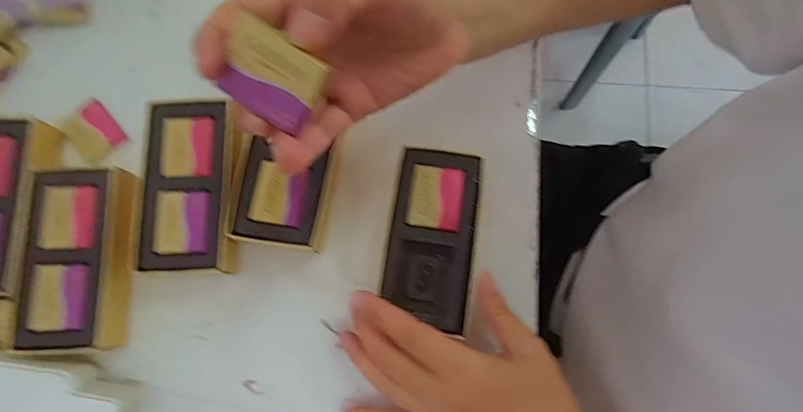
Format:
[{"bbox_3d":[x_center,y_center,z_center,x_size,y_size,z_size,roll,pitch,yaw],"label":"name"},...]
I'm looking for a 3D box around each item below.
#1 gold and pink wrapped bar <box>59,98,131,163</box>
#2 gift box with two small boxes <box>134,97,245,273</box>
[{"bbox_3d":[-0.219,-0.053,0.320,0.030,0.005,0.043,-43,83,-8],"label":"gold and pink wrapped bar"},{"bbox_3d":[-0.137,-0.013,0.300,0.063,0.030,0.111,0,79,-1],"label":"gift box with two small boxes"}]

